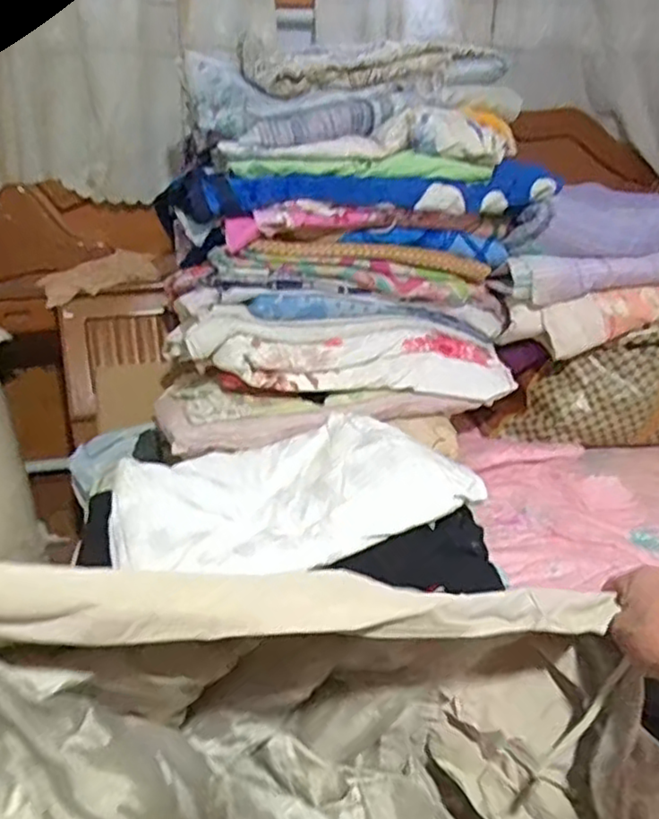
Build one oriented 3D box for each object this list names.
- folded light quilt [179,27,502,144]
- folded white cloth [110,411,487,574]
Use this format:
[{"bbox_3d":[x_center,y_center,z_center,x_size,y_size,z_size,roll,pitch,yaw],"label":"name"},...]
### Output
[{"bbox_3d":[0.016,-0.592,1.273,0.542,0.182,0.260,-8,23,-17],"label":"folded light quilt"},{"bbox_3d":[-0.067,0.126,1.079,0.536,0.092,0.294,-11,24,-24],"label":"folded white cloth"}]

